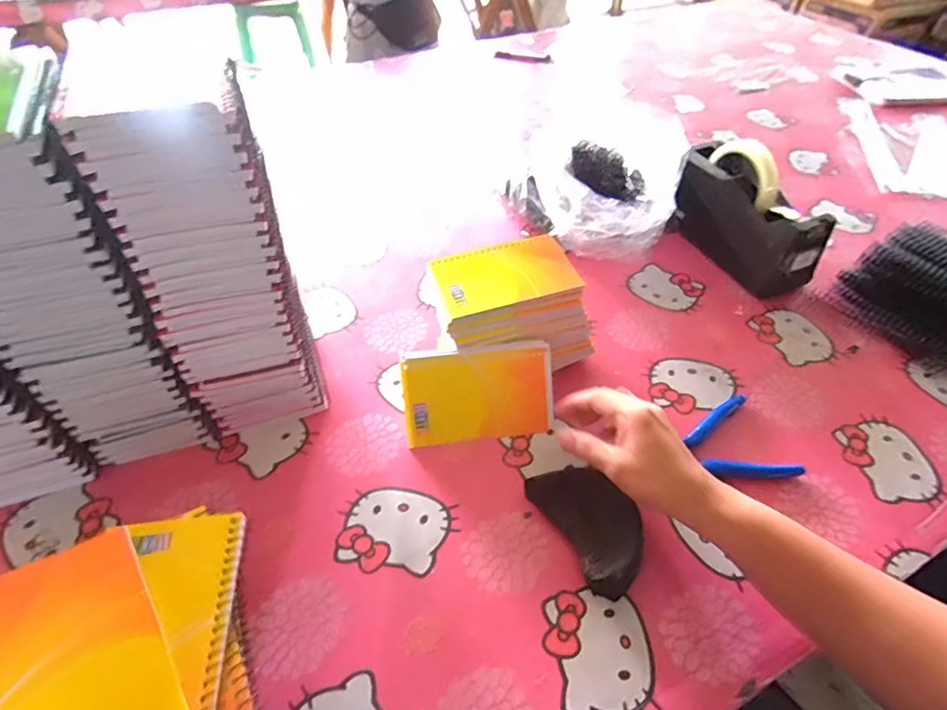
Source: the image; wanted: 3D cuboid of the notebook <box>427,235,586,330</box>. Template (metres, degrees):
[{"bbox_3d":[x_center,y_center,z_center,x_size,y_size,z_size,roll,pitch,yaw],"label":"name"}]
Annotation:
[{"bbox_3d":[0.027,-0.075,0.475,0.132,0.010,0.077,-13,50,-12],"label":"notebook"}]

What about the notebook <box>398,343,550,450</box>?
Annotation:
[{"bbox_3d":[0.005,0.036,0.461,0.134,0.086,0.005,-5,10,-7],"label":"notebook"}]

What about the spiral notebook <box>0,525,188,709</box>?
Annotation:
[{"bbox_3d":[-0.208,0.156,0.253,0.083,0.007,0.139,-20,57,-40],"label":"spiral notebook"}]

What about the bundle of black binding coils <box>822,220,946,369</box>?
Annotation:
[{"bbox_3d":[0.522,-0.069,0.561,0.183,0.056,0.162,-24,54,-20],"label":"bundle of black binding coils"}]

